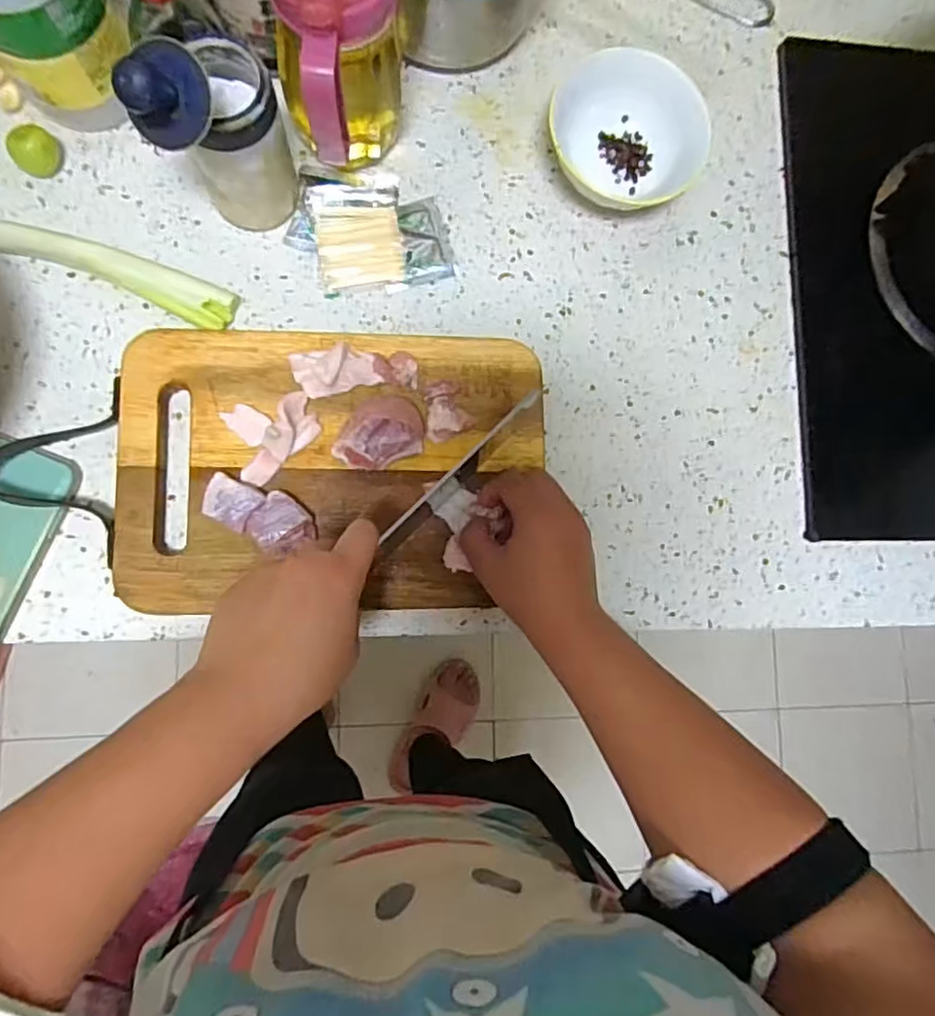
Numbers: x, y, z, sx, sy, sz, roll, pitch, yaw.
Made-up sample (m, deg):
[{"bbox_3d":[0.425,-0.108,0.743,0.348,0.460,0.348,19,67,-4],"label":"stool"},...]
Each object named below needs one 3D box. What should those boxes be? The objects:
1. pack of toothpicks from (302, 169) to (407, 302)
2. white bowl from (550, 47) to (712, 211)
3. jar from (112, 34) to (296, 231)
[{"bbox_3d":[-0.084,-0.218,0.478,0.069,0.016,0.094,-11,85,-8],"label":"pack of toothpicks"},{"bbox_3d":[0.127,-0.294,0.494,0.114,0.056,0.114,-1,84,-7],"label":"white bowl"},{"bbox_3d":[-0.161,-0.245,0.400,0.076,0.160,0.077,1,84,-7],"label":"jar"}]

